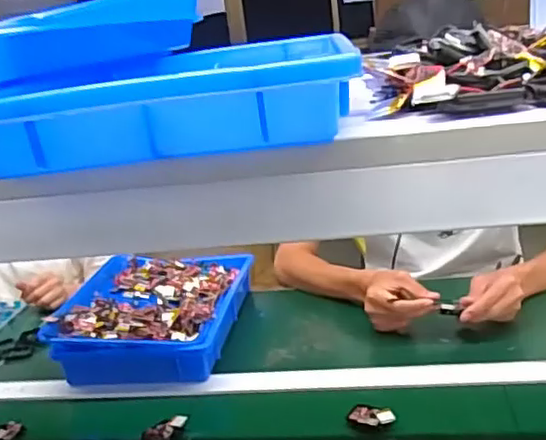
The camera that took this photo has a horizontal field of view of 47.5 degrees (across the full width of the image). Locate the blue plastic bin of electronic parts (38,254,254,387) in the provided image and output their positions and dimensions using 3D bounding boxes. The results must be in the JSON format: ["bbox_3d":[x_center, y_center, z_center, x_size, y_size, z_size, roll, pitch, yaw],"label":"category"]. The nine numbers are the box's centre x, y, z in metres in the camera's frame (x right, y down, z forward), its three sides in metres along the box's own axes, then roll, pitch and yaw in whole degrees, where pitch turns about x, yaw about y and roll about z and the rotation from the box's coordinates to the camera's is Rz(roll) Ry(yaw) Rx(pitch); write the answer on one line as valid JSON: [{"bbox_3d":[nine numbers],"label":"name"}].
[{"bbox_3d":[-0.194,0.147,1.052,0.261,0.086,0.329,-4,19,11],"label":"blue plastic bin of electronic parts"}]

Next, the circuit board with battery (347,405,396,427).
[{"bbox_3d":[0.121,0.239,0.759,0.055,0.010,0.031,0,20,22],"label":"circuit board with battery"}]

